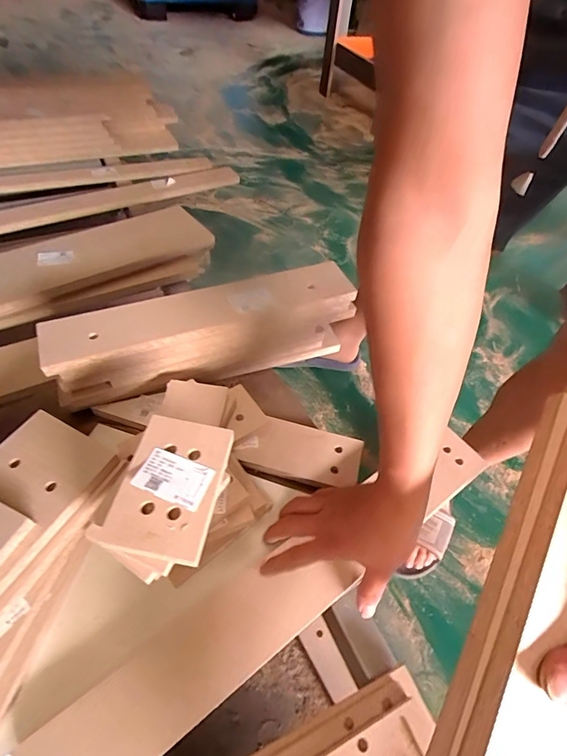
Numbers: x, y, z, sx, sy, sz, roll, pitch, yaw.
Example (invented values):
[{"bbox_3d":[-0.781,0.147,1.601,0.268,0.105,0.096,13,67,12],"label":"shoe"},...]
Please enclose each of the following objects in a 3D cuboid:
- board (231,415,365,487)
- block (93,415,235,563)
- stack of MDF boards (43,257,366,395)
[{"bbox_3d":[0.024,0.098,0.558,0.162,0.014,0.079,13,52,5],"label":"board"},{"bbox_3d":[-0.096,0.090,0.343,0.080,0.016,0.115,11,52,4],"label":"block"},{"bbox_3d":[-0.114,-0.066,0.598,0.412,0.136,0.087,-17,56,-17],"label":"stack of MDF boards"}]

